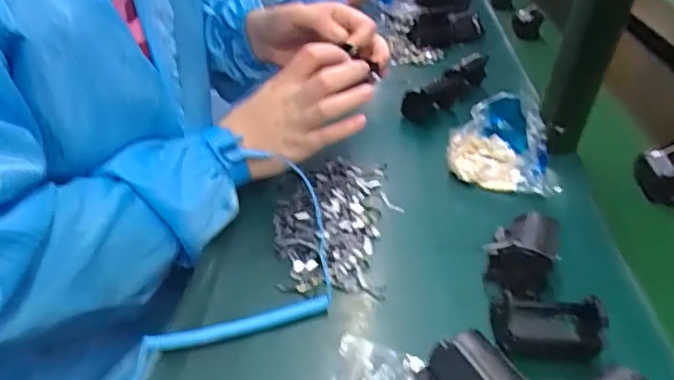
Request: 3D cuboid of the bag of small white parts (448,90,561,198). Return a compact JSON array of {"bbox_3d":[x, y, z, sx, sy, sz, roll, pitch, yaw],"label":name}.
[{"bbox_3d":[0.176,-0.049,0.587,0.112,0.071,0.099,11,34,8],"label":"bag of small white parts"}]

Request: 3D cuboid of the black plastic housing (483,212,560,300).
[{"bbox_3d":[0.149,0.047,0.449,0.050,0.043,0.076,16,35,14],"label":"black plastic housing"}]

